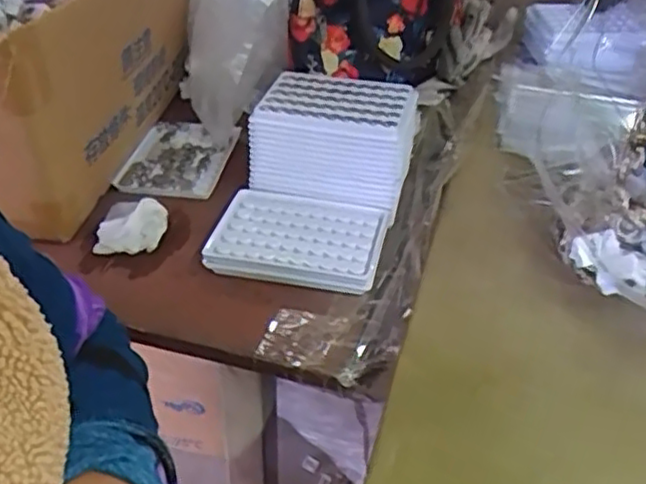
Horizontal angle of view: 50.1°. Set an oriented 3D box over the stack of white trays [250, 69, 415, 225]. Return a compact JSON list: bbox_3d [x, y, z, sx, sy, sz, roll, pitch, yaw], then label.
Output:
[{"bbox_3d":[0.010,-0.087,0.599,0.132,0.078,0.101,8,35,12],"label":"stack of white trays"}]

